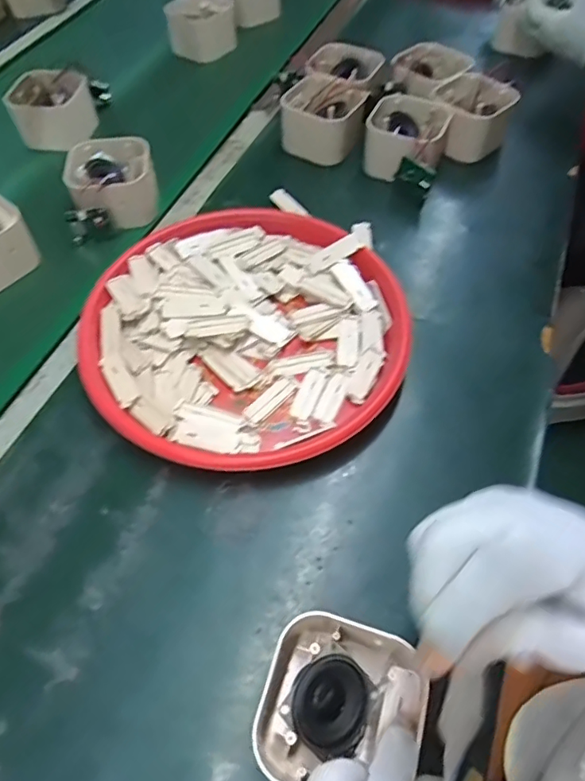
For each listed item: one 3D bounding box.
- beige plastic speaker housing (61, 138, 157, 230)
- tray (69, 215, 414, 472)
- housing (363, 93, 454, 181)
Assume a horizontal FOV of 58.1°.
[{"bbox_3d":[-0.206,-0.233,0.600,0.097,0.058,0.088,-5,57,-5],"label":"beige plastic speaker housing"},{"bbox_3d":[-0.046,-0.056,0.492,0.278,0.037,0.280,1,57,-1],"label":"tray"},{"bbox_3d":[0.132,-0.293,0.634,0.093,0.070,0.102,19,58,10],"label":"housing"}]

